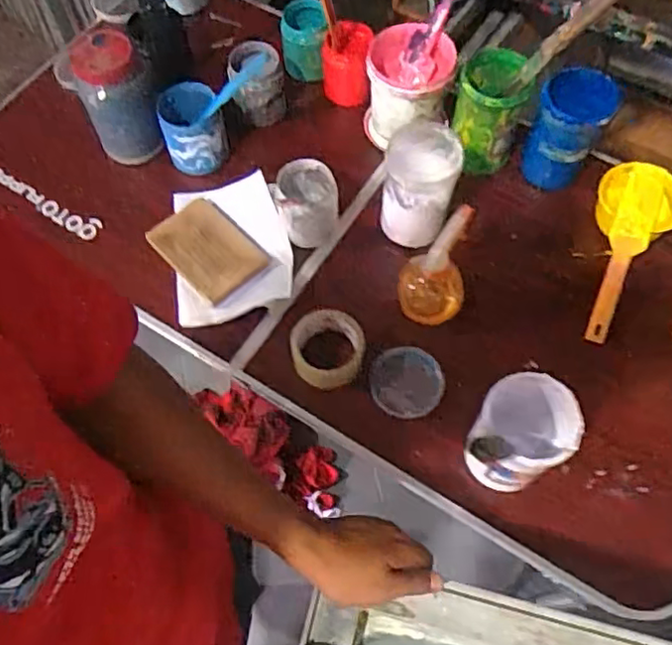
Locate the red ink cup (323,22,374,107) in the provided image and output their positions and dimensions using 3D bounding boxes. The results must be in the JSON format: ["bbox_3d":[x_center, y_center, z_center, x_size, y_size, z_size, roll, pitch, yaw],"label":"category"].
[{"bbox_3d":[0.017,-0.398,1.003,0.070,0.126,0.069,-1,65,1],"label":"red ink cup"}]

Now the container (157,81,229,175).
[{"bbox_3d":[-0.203,-0.282,0.939,0.092,0.113,0.082,-11,65,-4],"label":"container"}]

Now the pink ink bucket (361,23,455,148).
[{"bbox_3d":[0.106,-0.349,0.961,0.120,0.136,0.117,-1,65,1],"label":"pink ink bucket"}]

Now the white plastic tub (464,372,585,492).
[{"bbox_3d":[0.207,0.132,0.726,0.096,0.152,0.102,-1,65,1],"label":"white plastic tub"}]

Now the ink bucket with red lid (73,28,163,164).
[{"bbox_3d":[-0.308,-0.311,0.906,0.093,0.169,0.097,-1,65,1],"label":"ink bucket with red lid"}]

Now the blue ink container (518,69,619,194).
[{"bbox_3d":[0.331,-0.273,0.913,0.100,0.149,0.099,27,69,13],"label":"blue ink container"}]

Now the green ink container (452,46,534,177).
[{"bbox_3d":[0.223,-0.297,0.925,0.105,0.143,0.101,17,67,9],"label":"green ink container"}]

